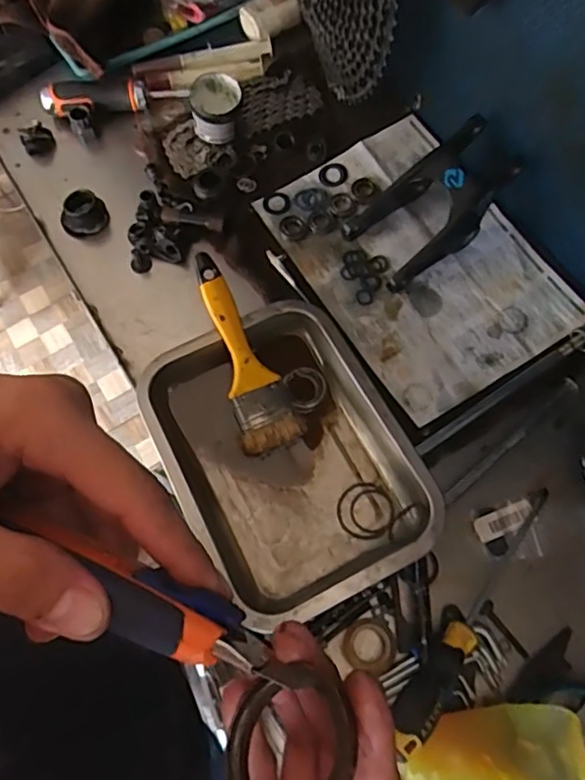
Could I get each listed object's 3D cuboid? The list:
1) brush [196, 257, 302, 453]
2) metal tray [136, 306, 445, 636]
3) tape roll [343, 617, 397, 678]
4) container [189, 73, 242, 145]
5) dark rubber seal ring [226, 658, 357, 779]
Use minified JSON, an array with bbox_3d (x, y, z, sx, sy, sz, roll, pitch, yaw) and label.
[{"bbox_3d":[-0.047,-0.032,0.540,0.052,0.018,0.187,-21,84,-8],"label":"brush"},{"bbox_3d":[-0.010,0.052,0.510,0.194,0.057,0.257,-28,72,-10],"label":"metal tray"},{"bbox_3d":[0.062,0.204,0.475,0.041,0.015,0.040,0,69,0],"label":"tape roll"},{"bbox_3d":[-0.082,-0.303,0.649,0.053,0.050,0.055,0,69,0],"label":"container"},{"bbox_3d":[-0.002,0.121,0.198,0.051,0.005,0.044,-36,33,10],"label":"dark rubber seal ring"}]

